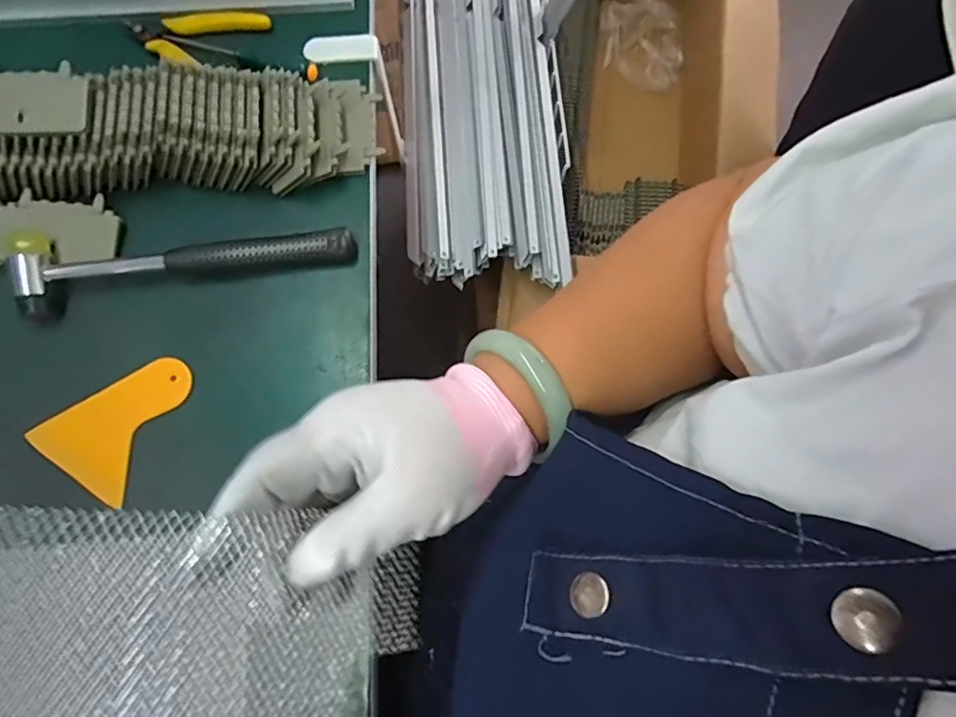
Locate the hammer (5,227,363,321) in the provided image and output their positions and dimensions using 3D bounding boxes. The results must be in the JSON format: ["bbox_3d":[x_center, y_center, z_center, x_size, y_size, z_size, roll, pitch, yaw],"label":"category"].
[{"bbox_3d":[-0.214,-0.079,0.410,0.237,0.030,0.055,-12,74,-4],"label":"hammer"}]

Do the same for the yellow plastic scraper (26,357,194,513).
[{"bbox_3d":[-0.249,0.039,0.385,0.075,0.012,0.099,36,79,1],"label":"yellow plastic scraper"}]

